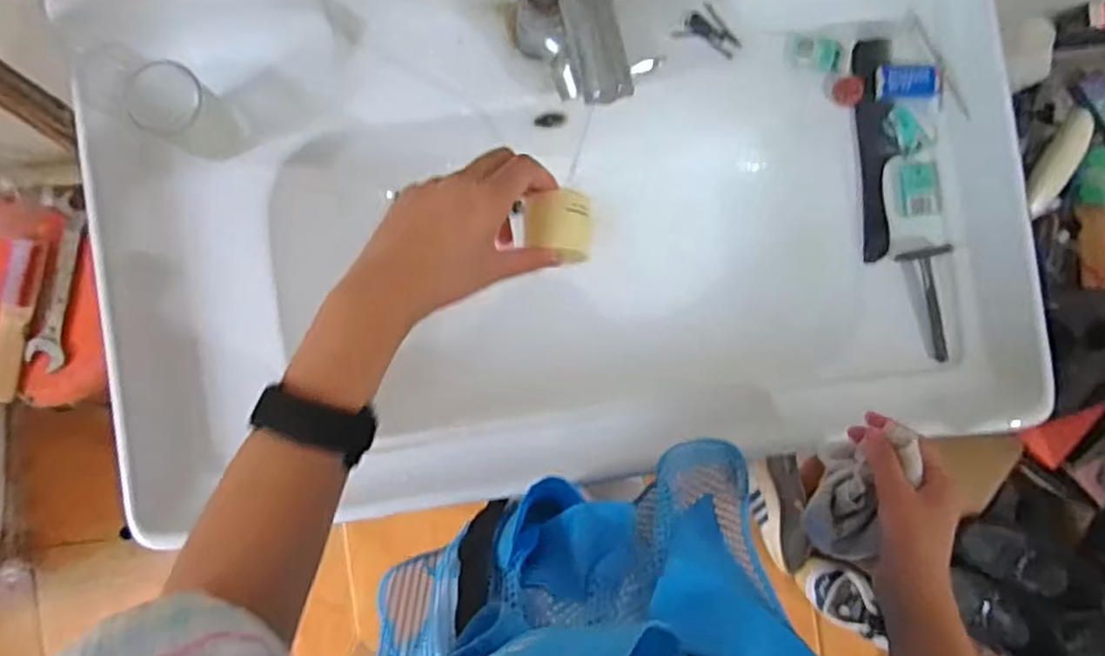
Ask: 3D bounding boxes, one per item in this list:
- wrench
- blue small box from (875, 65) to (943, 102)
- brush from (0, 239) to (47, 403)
[{"bbox_3d":[-0.643,-0.049,0.897,0.040,0.004,0.210,8,92,-37],"label":"wrench"},{"bbox_3d":[0.324,-0.225,0.630,0.060,0.010,0.033,-4,89,-3],"label":"blue small box"},{"bbox_3d":[-0.684,-0.009,0.876,0.037,0.023,0.204,11,88,-2],"label":"brush"}]

